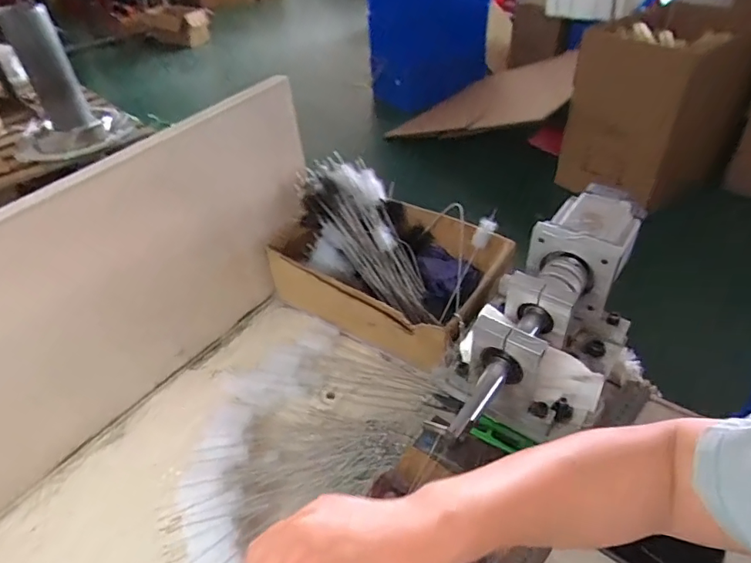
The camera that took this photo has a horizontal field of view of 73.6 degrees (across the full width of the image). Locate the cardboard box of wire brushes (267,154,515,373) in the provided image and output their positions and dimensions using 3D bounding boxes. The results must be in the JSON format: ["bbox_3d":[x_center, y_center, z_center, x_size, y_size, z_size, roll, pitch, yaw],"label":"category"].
[{"bbox_3d":[0.018,-0.030,0.657,0.288,0.137,0.196,25,51,30],"label":"cardboard box of wire brushes"}]

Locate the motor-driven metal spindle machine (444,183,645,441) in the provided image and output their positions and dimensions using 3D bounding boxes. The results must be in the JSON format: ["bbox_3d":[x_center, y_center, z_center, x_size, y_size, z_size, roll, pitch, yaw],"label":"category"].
[{"bbox_3d":[0.170,0.043,0.484,0.118,0.110,0.326,28,50,31],"label":"motor-driven metal spindle machine"}]

